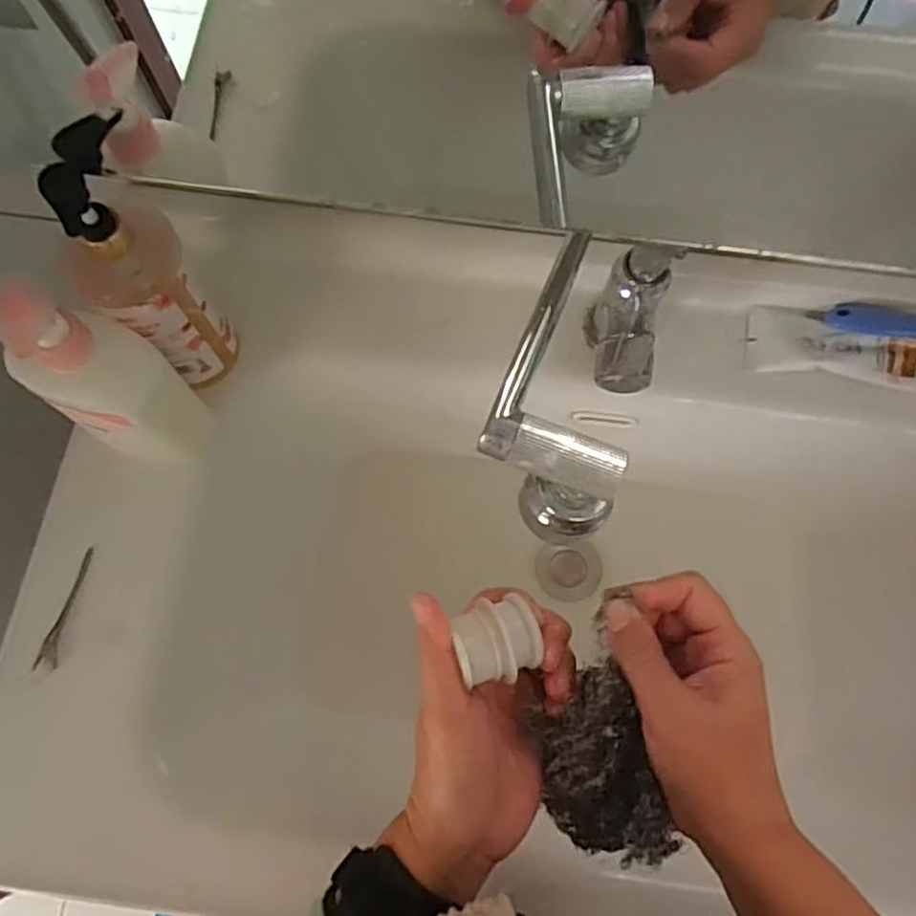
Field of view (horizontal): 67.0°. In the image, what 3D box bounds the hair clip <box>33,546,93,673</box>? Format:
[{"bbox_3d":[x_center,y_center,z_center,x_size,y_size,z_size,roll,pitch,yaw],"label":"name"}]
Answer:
[{"bbox_3d":[-0.272,0.103,0.480,0.012,0.007,0.084,9,73,2],"label":"hair clip"}]

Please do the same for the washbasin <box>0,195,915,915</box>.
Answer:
[{"bbox_3d":[0.103,0.088,0.531,0.780,0.181,0.522,10,73,3],"label":"washbasin"}]

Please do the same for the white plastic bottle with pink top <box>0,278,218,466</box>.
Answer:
[{"bbox_3d":[-0.217,-0.047,0.434,0.064,0.173,0.062,30,75,8],"label":"white plastic bottle with pink top"}]

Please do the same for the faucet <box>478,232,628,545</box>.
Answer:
[{"bbox_3d":[0.044,-0.042,0.370,0.066,0.056,0.164,-4,73,-2],"label":"faucet"}]

